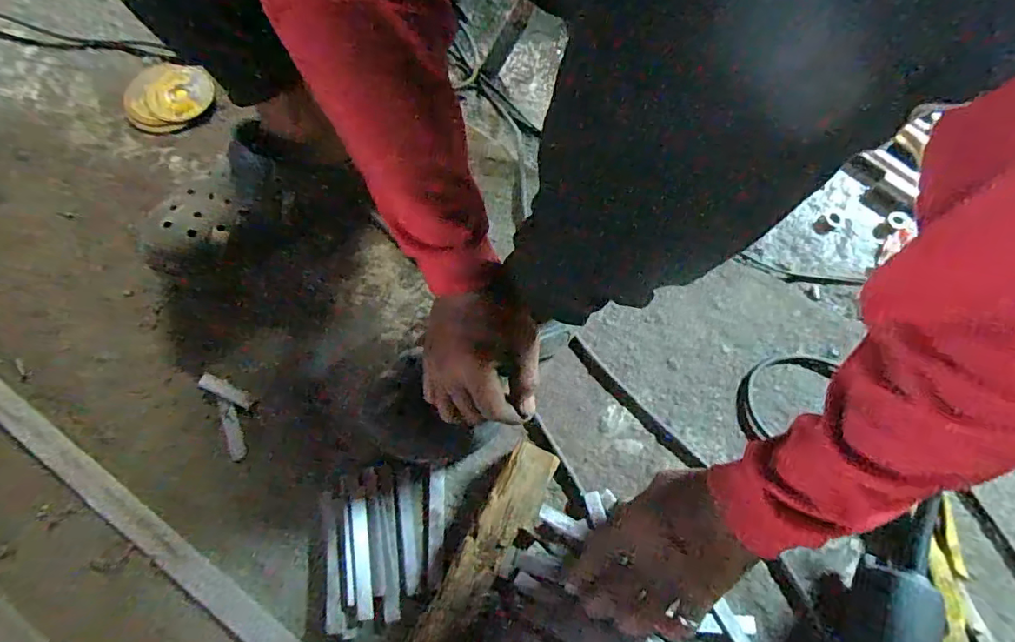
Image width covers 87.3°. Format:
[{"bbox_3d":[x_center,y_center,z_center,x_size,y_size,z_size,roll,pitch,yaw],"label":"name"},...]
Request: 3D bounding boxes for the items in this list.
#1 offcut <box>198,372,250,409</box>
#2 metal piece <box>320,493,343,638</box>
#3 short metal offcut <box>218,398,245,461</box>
[{"bbox_3d":[-0.259,0.064,0.488,0.049,0.004,0.013,30,66,-6],"label":"offcut"},{"bbox_3d":[-0.146,0.198,0.441,0.013,0.005,0.107,-9,71,-5],"label":"metal piece"},{"bbox_3d":[-0.247,0.097,0.477,0.013,0.004,0.057,-20,81,-11],"label":"short metal offcut"}]

